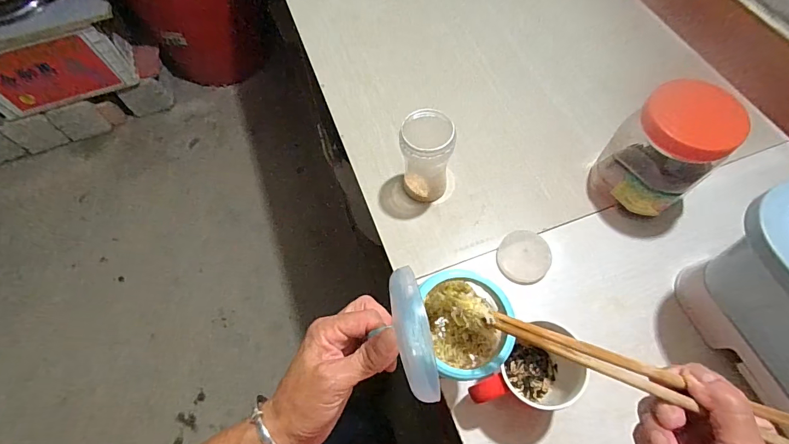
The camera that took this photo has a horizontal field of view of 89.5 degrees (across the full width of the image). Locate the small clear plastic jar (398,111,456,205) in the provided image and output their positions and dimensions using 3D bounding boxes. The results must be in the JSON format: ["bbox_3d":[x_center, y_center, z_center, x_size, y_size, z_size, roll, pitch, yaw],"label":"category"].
[{"bbox_3d":[0.040,-0.077,0.490,0.059,0.112,0.064,-1,63,2],"label":"small clear plastic jar"}]

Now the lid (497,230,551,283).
[{"bbox_3d":[0.156,0.042,0.477,0.059,0.014,0.061,-1,63,2],"label":"lid"}]

